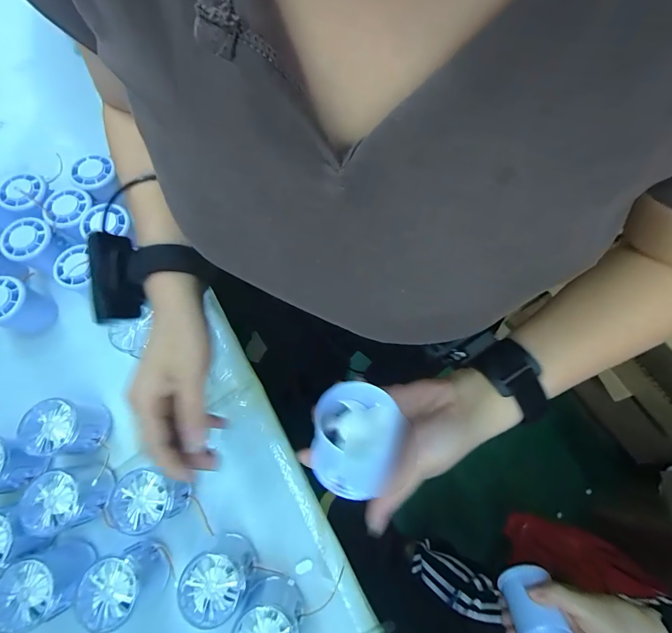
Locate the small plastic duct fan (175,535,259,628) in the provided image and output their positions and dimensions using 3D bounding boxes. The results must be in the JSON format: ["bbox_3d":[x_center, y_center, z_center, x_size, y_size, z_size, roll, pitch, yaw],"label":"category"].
[{"bbox_3d":[-0.107,0.241,0.322,0.053,0.053,0.055,0,71,0],"label":"small plastic duct fan"}]

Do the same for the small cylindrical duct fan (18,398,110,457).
[{"bbox_3d":[-0.280,0.116,0.366,0.055,0.058,0.051,5,71,1],"label":"small cylindrical duct fan"}]

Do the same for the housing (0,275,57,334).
[{"bbox_3d":[-0.371,-0.011,0.404,0.055,0.056,0.052,0,71,0],"label":"housing"}]

